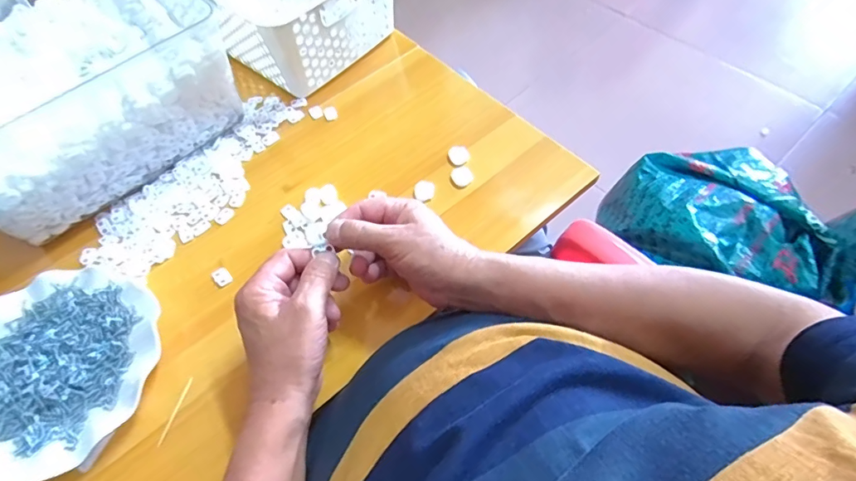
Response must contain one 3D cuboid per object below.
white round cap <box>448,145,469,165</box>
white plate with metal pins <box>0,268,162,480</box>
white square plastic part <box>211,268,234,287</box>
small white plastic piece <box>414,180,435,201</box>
[{"bbox_3d":[0.034,-0.093,0.511,0.023,0.012,0.018,-1,58,2],"label":"white round cap"},{"bbox_3d":[-0.324,0.112,0.404,0.172,0.025,0.179,-2,58,2],"label":"white plate with metal pins"},{"bbox_3d":[-0.200,0.036,0.456,0.015,0.007,0.019,-36,63,-18],"label":"white square plastic part"},{"bbox_3d":[-0.004,-0.052,0.490,0.021,0.010,0.019,-6,58,0],"label":"small white plastic piece"}]

